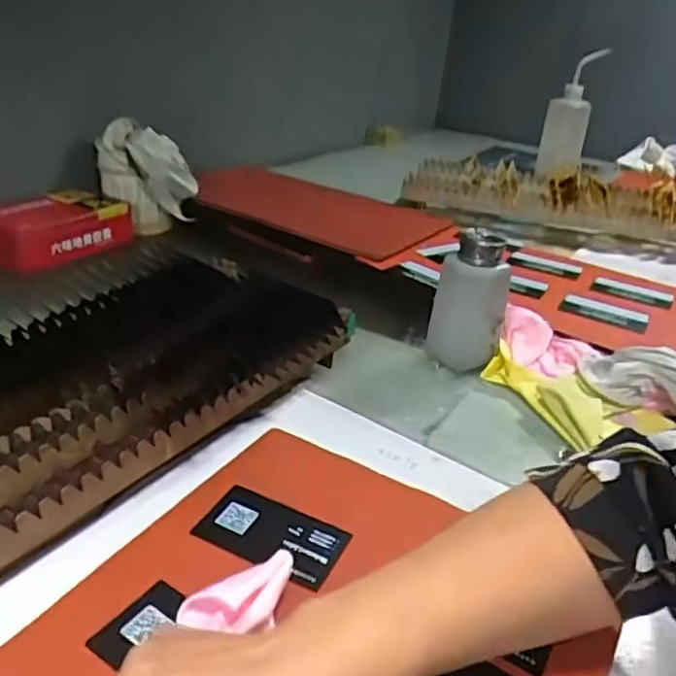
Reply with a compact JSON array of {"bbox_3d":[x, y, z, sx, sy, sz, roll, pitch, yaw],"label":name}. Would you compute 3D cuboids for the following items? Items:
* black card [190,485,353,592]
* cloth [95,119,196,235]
[{"bbox_3d":[-0.040,0.120,0.389,0.087,0.005,0.049,17,30,21],"label":"black card"},{"bbox_3d":[-0.253,-0.207,0.843,0.121,0.131,0.064,19,30,24],"label":"cloth"}]

